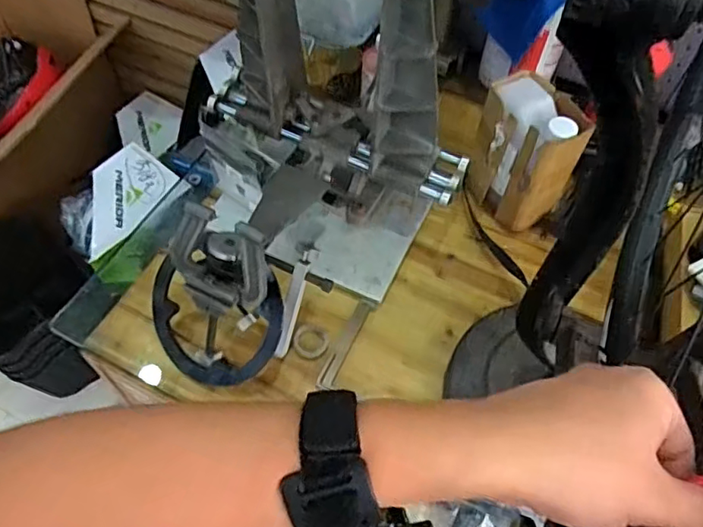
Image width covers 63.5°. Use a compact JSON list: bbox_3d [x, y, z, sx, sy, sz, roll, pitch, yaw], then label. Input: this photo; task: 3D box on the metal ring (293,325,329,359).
[{"bbox_3d":[-0.051,0.098,0.712,0.043,0.005,0.044,1,57,-2],"label":"metal ring"}]

